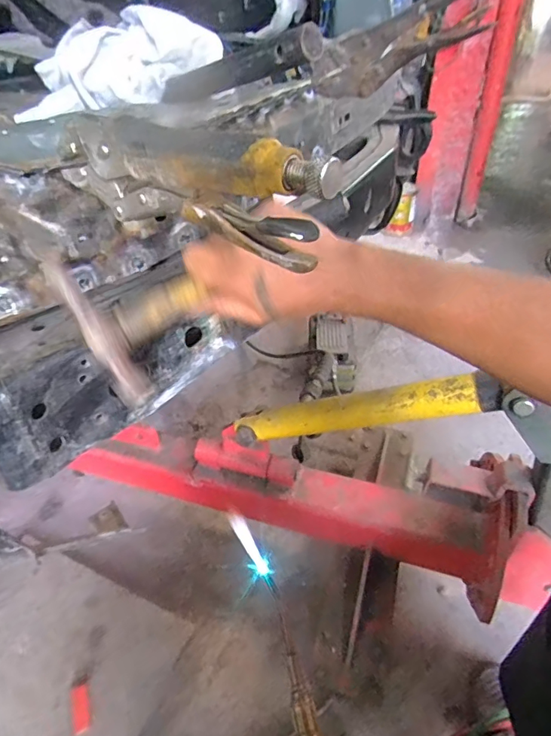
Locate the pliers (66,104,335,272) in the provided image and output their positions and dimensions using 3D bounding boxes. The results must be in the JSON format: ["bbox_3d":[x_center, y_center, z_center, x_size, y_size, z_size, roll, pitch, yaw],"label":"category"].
[{"bbox_3d":[-0.058,-0.111,0.256,0.214,0.060,0.020,25,47,29],"label":"pliers"}]

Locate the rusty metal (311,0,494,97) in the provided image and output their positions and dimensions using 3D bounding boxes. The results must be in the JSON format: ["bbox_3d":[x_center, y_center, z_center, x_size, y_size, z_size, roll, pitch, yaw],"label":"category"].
[{"bbox_3d":[0.134,-0.358,0.502,0.209,0.061,0.030,-5,30,38],"label":"rusty metal"}]

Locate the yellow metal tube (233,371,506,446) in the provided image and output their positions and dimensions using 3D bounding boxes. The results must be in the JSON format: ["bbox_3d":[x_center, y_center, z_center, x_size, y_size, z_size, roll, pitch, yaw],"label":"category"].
[{"bbox_3d":[0.110,0.069,0.712,0.417,0.044,0.047,-13,31,29],"label":"yellow metal tube"}]

